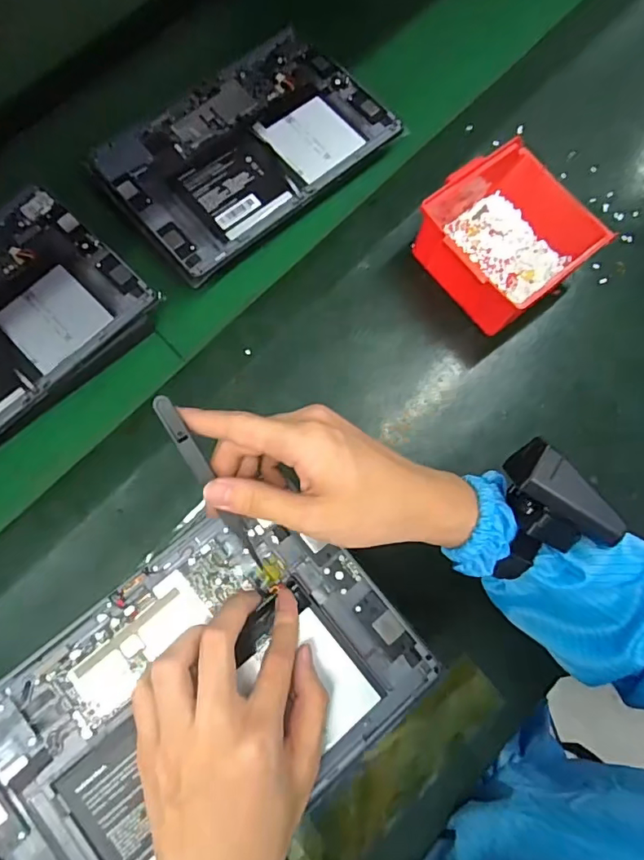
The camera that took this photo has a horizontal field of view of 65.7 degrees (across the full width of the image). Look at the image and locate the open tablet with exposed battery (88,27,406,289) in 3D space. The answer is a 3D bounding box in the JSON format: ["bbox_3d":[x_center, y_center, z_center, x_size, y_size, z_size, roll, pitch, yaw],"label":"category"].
[{"bbox_3d":[-0.071,-0.268,0.481,0.262,0.023,0.166,-41,80,-14],"label":"open tablet with exposed battery"}]

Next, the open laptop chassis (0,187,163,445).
[{"bbox_3d":[-0.282,-0.078,0.422,0.249,0.020,0.164,-43,80,-14],"label":"open laptop chassis"}]

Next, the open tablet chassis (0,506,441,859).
[{"bbox_3d":[-0.077,0.164,0.296,0.249,0.017,0.167,-40,77,-11],"label":"open tablet chassis"}]

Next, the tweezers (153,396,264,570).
[{"bbox_3d":[-0.062,0.036,0.290,0.010,0.121,0.028,-28,33,-8],"label":"tweezers"}]

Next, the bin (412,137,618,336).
[{"bbox_3d":[0.162,-0.172,0.440,0.146,0.065,0.125,-37,80,-12],"label":"bin"}]

